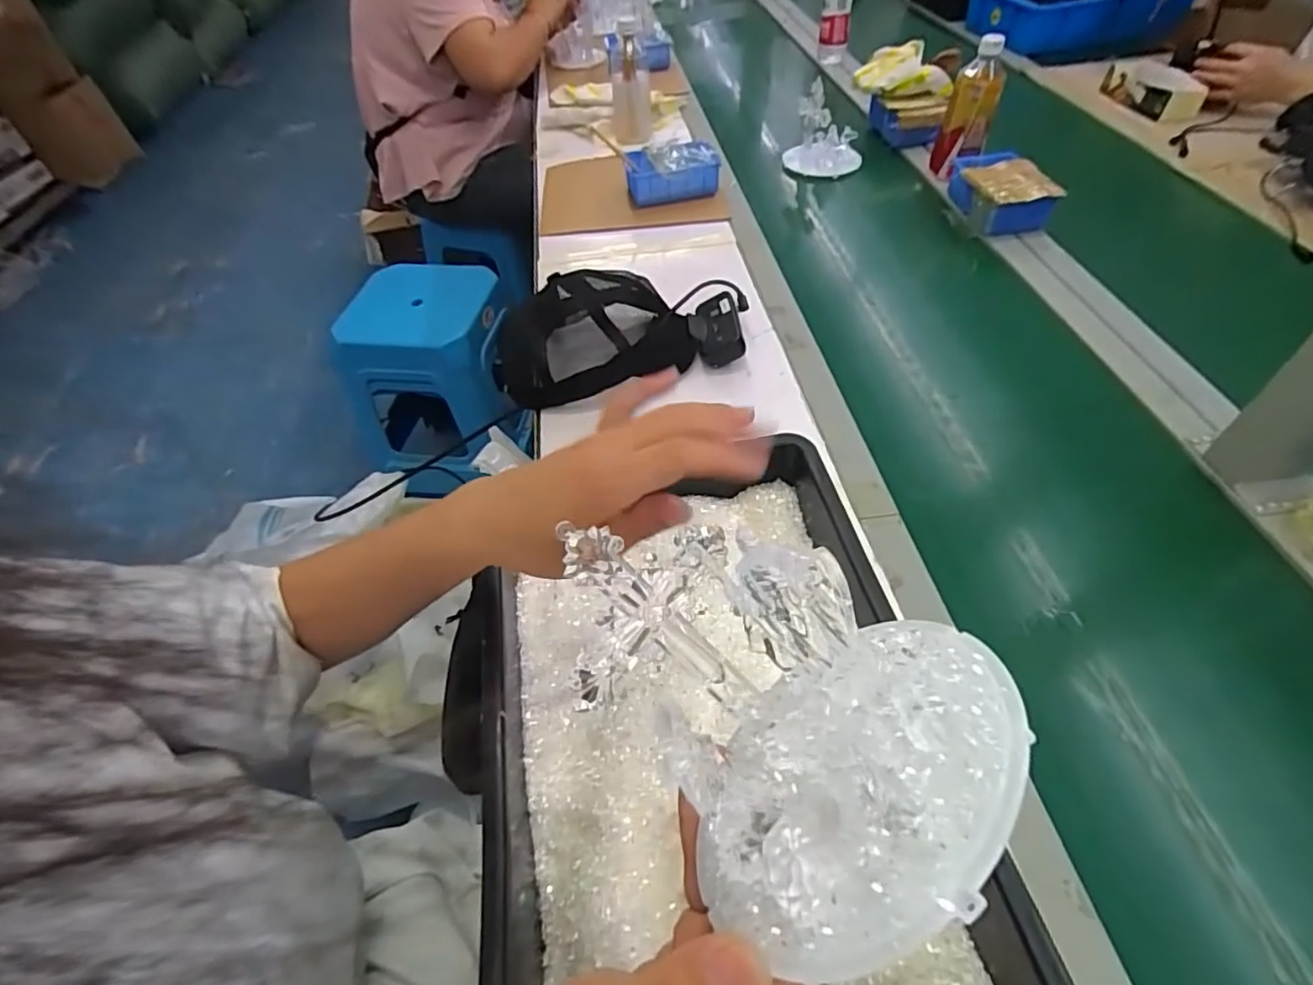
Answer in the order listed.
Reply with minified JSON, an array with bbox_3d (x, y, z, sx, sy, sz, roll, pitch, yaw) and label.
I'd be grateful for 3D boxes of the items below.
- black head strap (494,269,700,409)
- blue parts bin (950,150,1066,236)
[{"bbox_3d":[-0.073,-0.185,0.709,0.229,0.110,0.136,-21,52,-14],"label":"black head strap"},{"bbox_3d":[0.493,-0.440,0.886,0.096,0.063,0.162,-4,50,0],"label":"blue parts bin"}]

